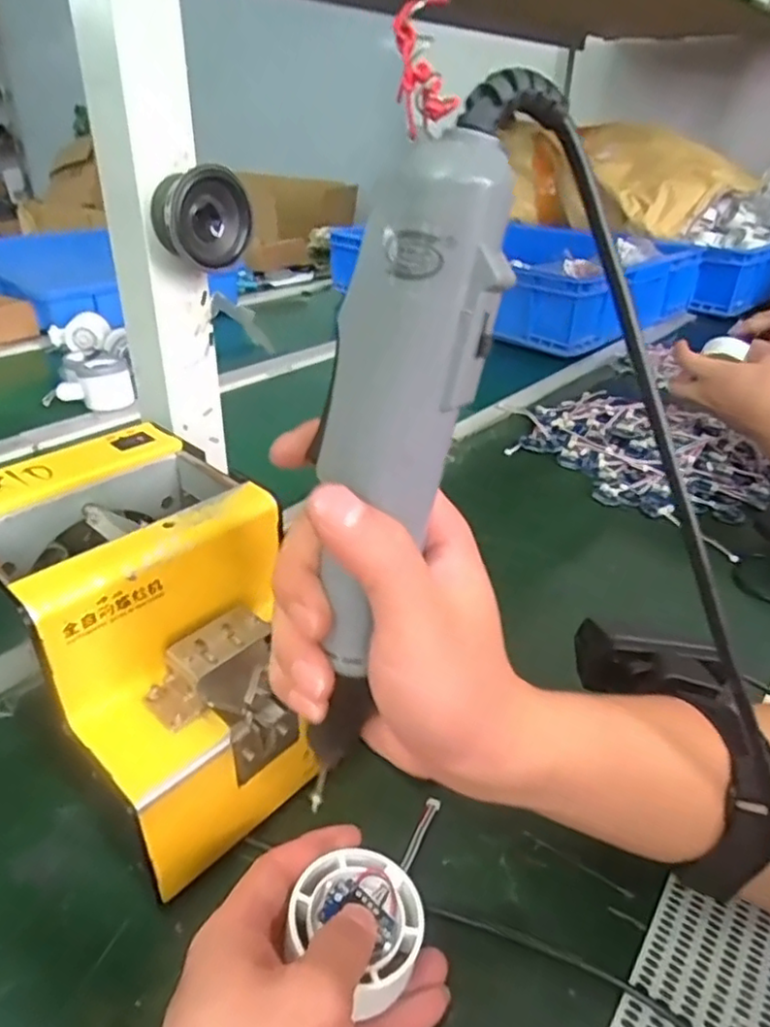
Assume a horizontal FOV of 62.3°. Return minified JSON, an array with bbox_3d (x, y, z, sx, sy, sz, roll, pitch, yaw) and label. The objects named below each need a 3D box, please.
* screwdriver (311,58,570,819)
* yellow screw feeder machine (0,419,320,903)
[{"bbox_3d":[0.001,-0.016,0.198,0.034,0.210,0.037,-9,30,-45],"label":"screwdriver"},{"bbox_3d":[-0.116,0.066,0.329,0.179,0.147,0.130,27,40,34],"label":"yellow screw feeder machine"}]

